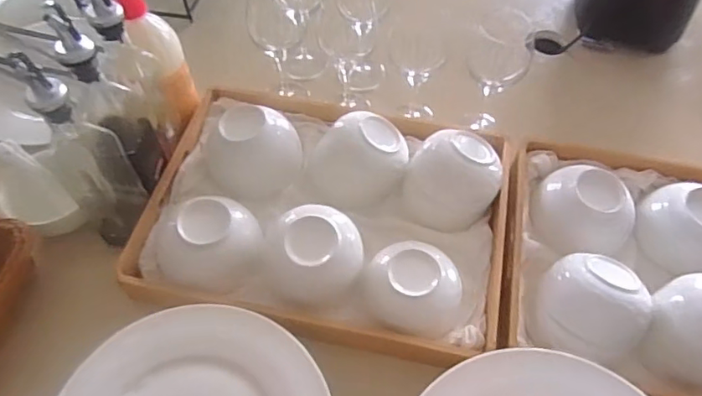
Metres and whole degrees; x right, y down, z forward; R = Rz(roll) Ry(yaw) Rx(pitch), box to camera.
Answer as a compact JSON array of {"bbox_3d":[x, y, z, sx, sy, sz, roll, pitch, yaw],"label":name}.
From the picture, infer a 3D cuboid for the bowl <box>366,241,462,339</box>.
[{"bbox_3d":[0.066,0.091,0.567,0.103,0.051,0.092,20,57,13],"label":"bowl"}]

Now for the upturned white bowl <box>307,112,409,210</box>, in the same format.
[{"bbox_3d":[0.010,-0.056,0.651,0.122,0.061,0.099,-2,50,-3],"label":"upturned white bowl"}]

